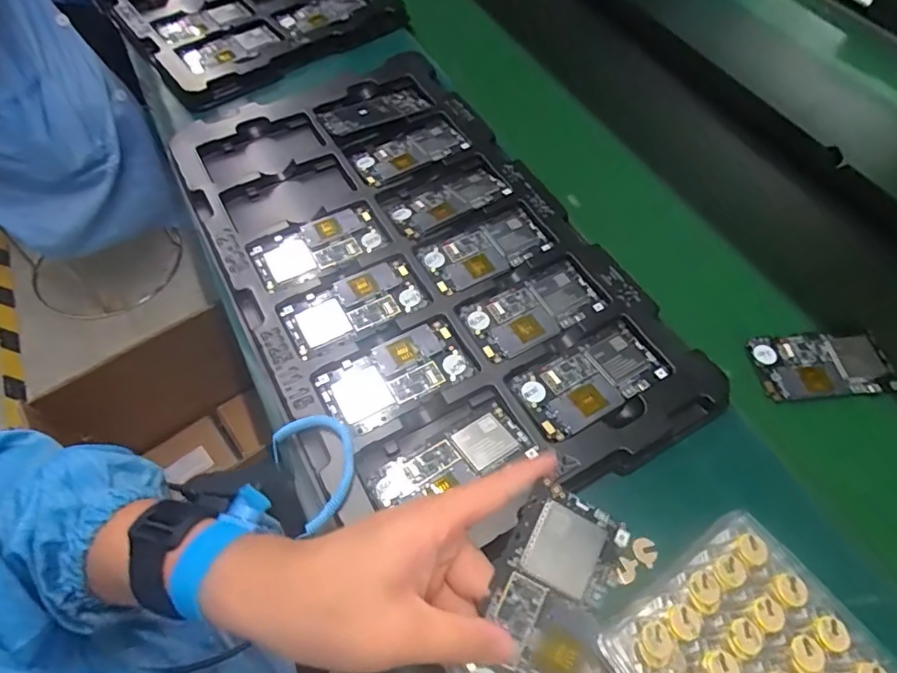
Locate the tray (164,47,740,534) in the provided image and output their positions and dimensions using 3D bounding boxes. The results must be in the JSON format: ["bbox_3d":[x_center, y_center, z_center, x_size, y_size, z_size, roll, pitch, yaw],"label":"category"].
[{"bbox_3d":[-0.040,-0.086,0.531,0.314,0.023,0.536,-25,62,-16],"label":"tray"}]

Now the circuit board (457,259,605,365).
[{"bbox_3d":[0.077,-0.024,0.499,0.121,0.008,0.066,-24,63,-16],"label":"circuit board"}]

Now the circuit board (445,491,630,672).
[{"bbox_3d":[0.054,0.151,0.298,0.067,0.005,0.120,32,72,-4],"label":"circuit board"}]

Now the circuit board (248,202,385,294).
[{"bbox_3d":[-0.129,-0.090,0.540,0.125,0.007,0.063,-27,63,-17],"label":"circuit board"}]

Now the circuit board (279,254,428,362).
[{"bbox_3d":[-0.086,-0.028,0.501,0.125,0.007,0.066,-25,63,-16],"label":"circuit board"}]

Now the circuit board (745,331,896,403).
[{"bbox_3d":[0.337,0.025,0.489,0.117,0.011,0.063,-5,63,5],"label":"circuit board"}]

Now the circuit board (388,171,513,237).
[{"bbox_3d":[0.001,-0.142,0.567,0.118,0.011,0.049,-23,62,-15],"label":"circuit board"}]

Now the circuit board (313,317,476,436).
[{"bbox_3d":[-0.044,0.033,0.464,0.125,0.005,0.065,-27,63,-17],"label":"circuit board"}]

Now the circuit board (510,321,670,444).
[{"bbox_3d":[0.120,0.036,0.459,0.123,0.009,0.065,-27,63,-18],"label":"circuit board"}]

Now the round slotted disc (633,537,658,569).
[{"bbox_3d":[0.146,0.157,0.400,0.018,0.004,0.018,0,58,-1],"label":"round slotted disc"}]

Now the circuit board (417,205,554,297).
[{"bbox_3d":[0.036,-0.085,0.536,0.119,0.007,0.062,-24,63,-16],"label":"circuit board"}]

